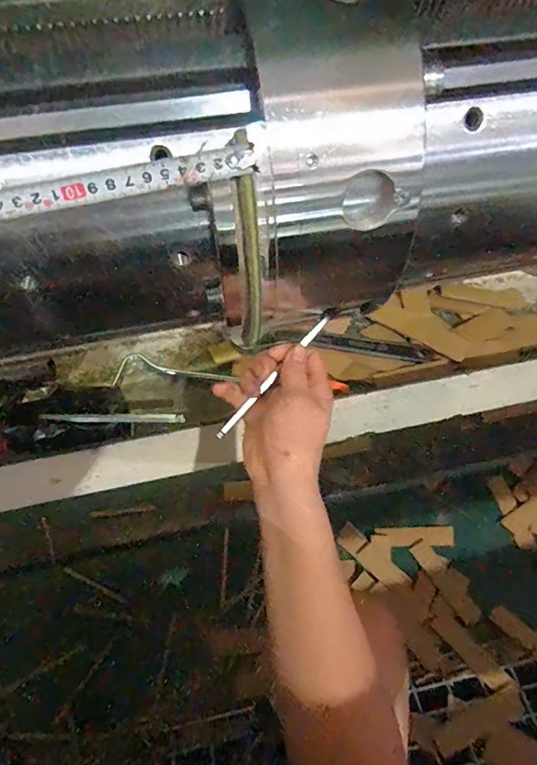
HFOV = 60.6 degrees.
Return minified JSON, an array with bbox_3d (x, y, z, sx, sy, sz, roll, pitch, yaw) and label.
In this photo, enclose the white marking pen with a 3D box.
[{"bbox_3d":[0.004,-0.004,0.379,0.132,0.008,0.006,-48,61,-1],"label":"white marking pen"}]

